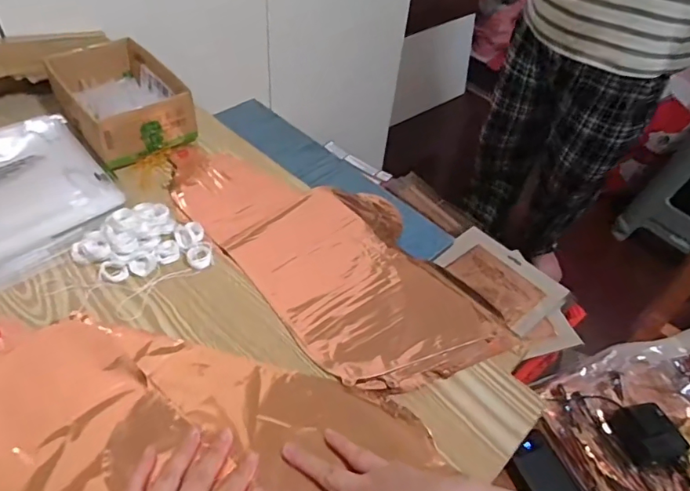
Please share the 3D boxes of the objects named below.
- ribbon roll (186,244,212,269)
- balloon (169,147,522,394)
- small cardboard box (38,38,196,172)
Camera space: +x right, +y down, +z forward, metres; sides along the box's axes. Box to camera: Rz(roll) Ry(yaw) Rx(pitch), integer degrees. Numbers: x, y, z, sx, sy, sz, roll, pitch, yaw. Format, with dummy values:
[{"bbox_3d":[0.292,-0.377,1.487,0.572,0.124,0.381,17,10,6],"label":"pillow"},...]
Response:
[{"bbox_3d":[-0.153,0.010,0.532,0.024,0.010,0.027,-1,49,-7],"label":"ribbon roll"},{"bbox_3d":[-0.023,-0.003,0.571,0.197,0.021,0.414,-31,59,-28],"label":"balloon"},{"bbox_3d":[-0.292,-0.191,0.658,0.126,0.064,0.195,-29,58,-27],"label":"small cardboard box"}]

